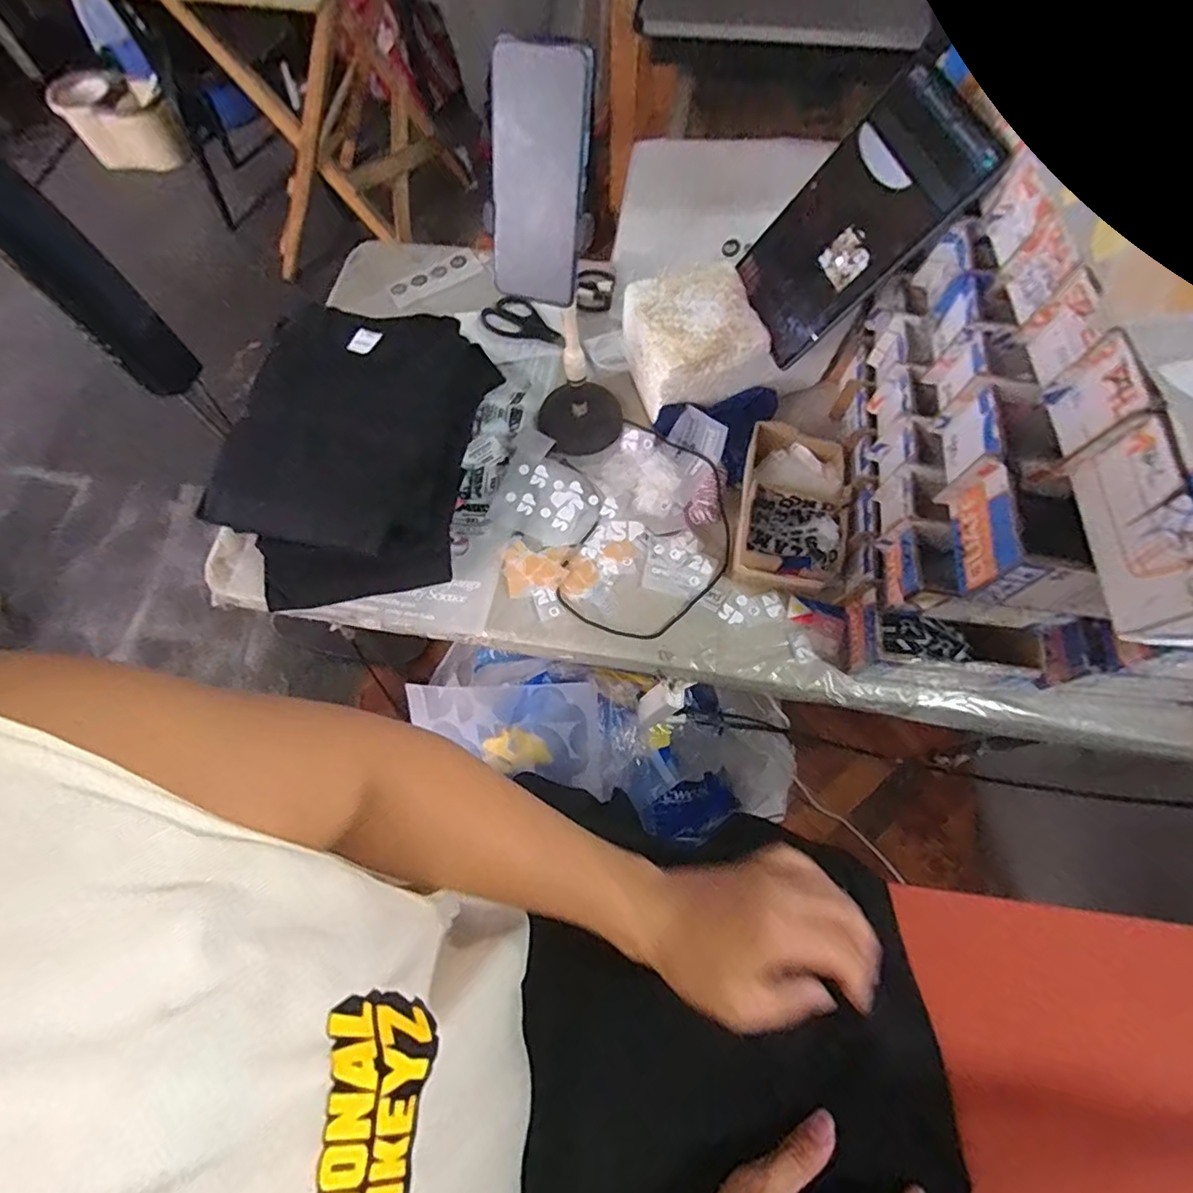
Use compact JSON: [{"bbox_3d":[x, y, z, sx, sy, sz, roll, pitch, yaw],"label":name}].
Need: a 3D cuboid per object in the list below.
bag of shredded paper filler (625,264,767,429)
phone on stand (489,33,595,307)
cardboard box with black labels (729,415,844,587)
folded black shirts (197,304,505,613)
[{"bbox_3d":[0.114,-0.304,0.710,0.143,0.122,0.131,-15,69,-5],"label":"bag of shredded paper filler"},{"bbox_3d":[-0.047,-0.325,0.452,0.076,0.165,0.015,13,40,6],"label":"phone on stand"},{"bbox_3d":[0.221,-0.106,0.655,0.117,0.053,0.192,11,69,5],"label":"cardboard box with black labels"},{"bbox_3d":[-0.270,-0.150,0.646,0.231,0.133,0.303,8,69,4],"label":"folded black shirts"}]

